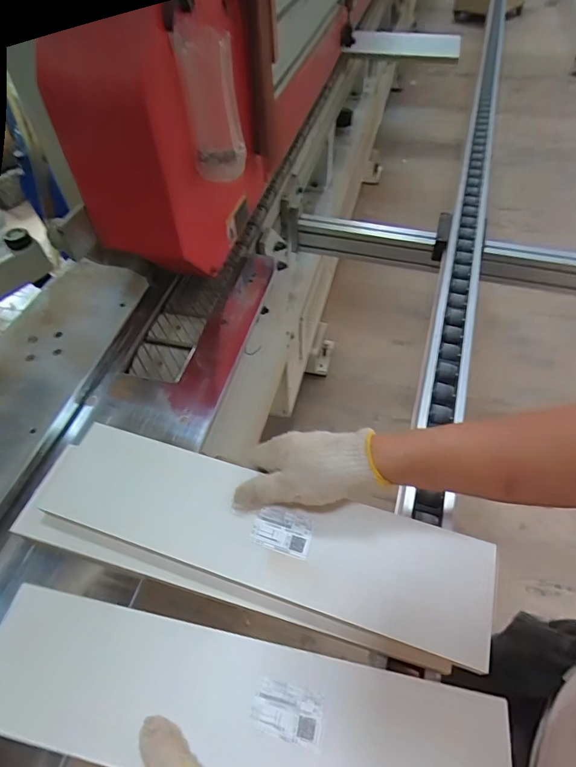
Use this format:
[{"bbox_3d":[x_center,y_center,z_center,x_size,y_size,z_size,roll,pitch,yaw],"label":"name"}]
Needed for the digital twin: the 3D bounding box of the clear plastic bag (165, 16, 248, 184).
[{"bbox_3d":[-0.088,-0.321,0.514,0.060,0.160,0.035,-3,51,1],"label":"clear plastic bag"}]

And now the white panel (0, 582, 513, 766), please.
[{"bbox_3d":[-0.048,0.269,0.367,0.436,0.011,0.111,9,52,9],"label":"white panel"}]

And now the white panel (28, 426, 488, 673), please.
[{"bbox_3d":[-0.032,0.143,0.442,0.445,0.014,0.108,14,53,13],"label":"white panel"}]

